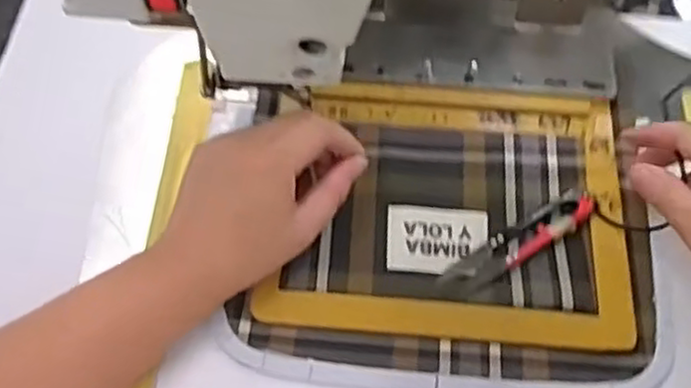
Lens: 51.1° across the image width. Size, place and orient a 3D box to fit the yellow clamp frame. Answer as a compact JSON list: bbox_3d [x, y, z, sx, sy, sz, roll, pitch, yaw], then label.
[{"bbox_3d":[0.064,0.006,0.436,0.208,0.012,0.163,5,61,2],"label":"yellow clamp frame"}]

